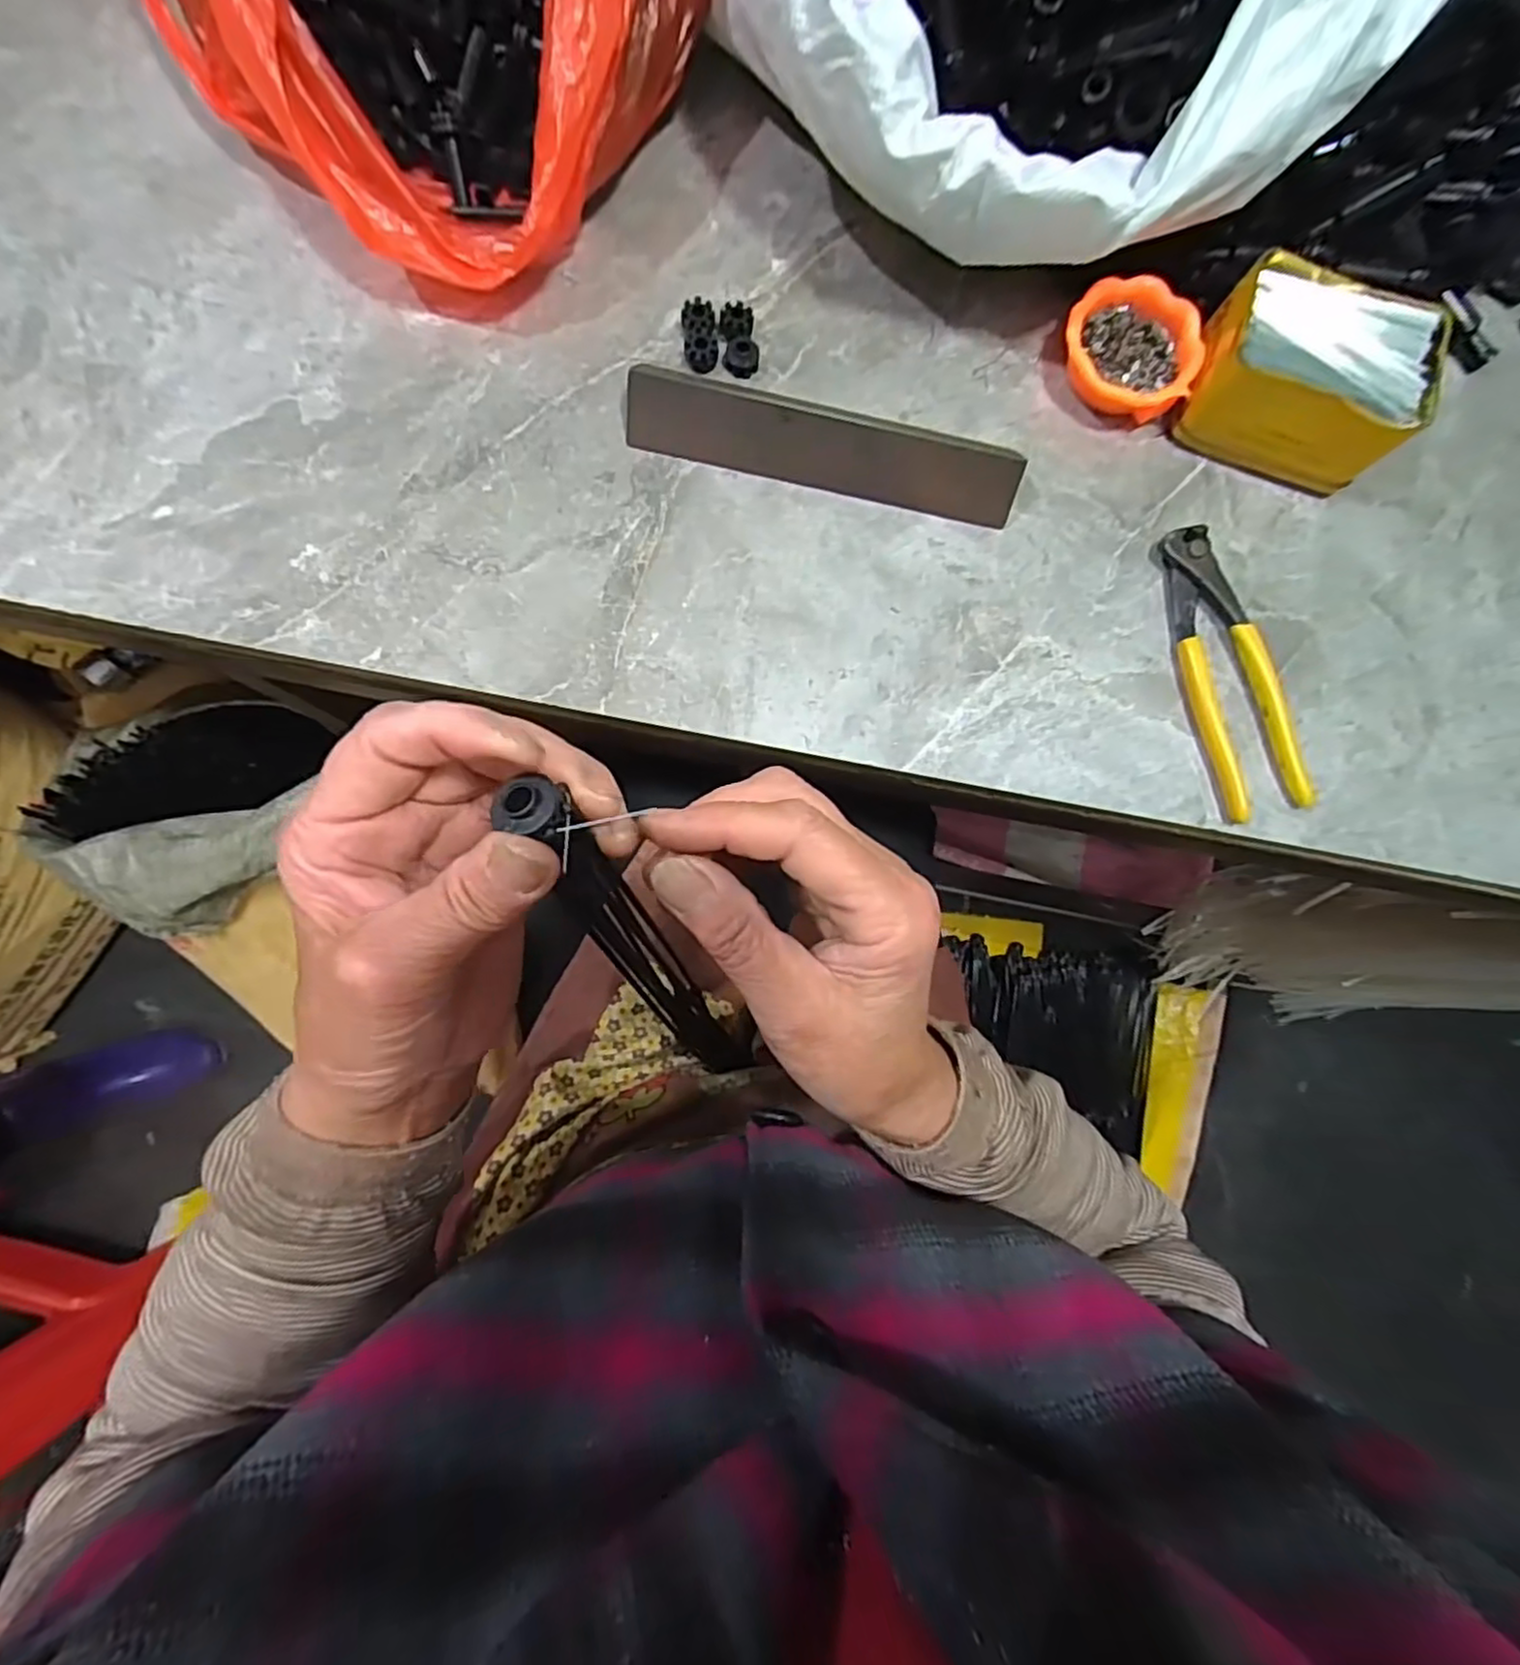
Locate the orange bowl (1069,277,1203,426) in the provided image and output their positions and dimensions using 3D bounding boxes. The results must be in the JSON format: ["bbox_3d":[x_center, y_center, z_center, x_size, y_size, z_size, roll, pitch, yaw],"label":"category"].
[{"bbox_3d":[0.210,-0.275,0.407,0.074,0.023,0.071,1,83,-4],"label":"orange bowl"}]

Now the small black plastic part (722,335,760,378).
[{"bbox_3d":[-0.010,-0.268,0.404,0.018,0.010,0.021,18,82,-2],"label":"small black plastic part"}]

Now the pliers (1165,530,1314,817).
[{"bbox_3d":[0.259,-0.091,0.395,0.047,0.018,0.163,-10,83,-5],"label":"pliers"}]

